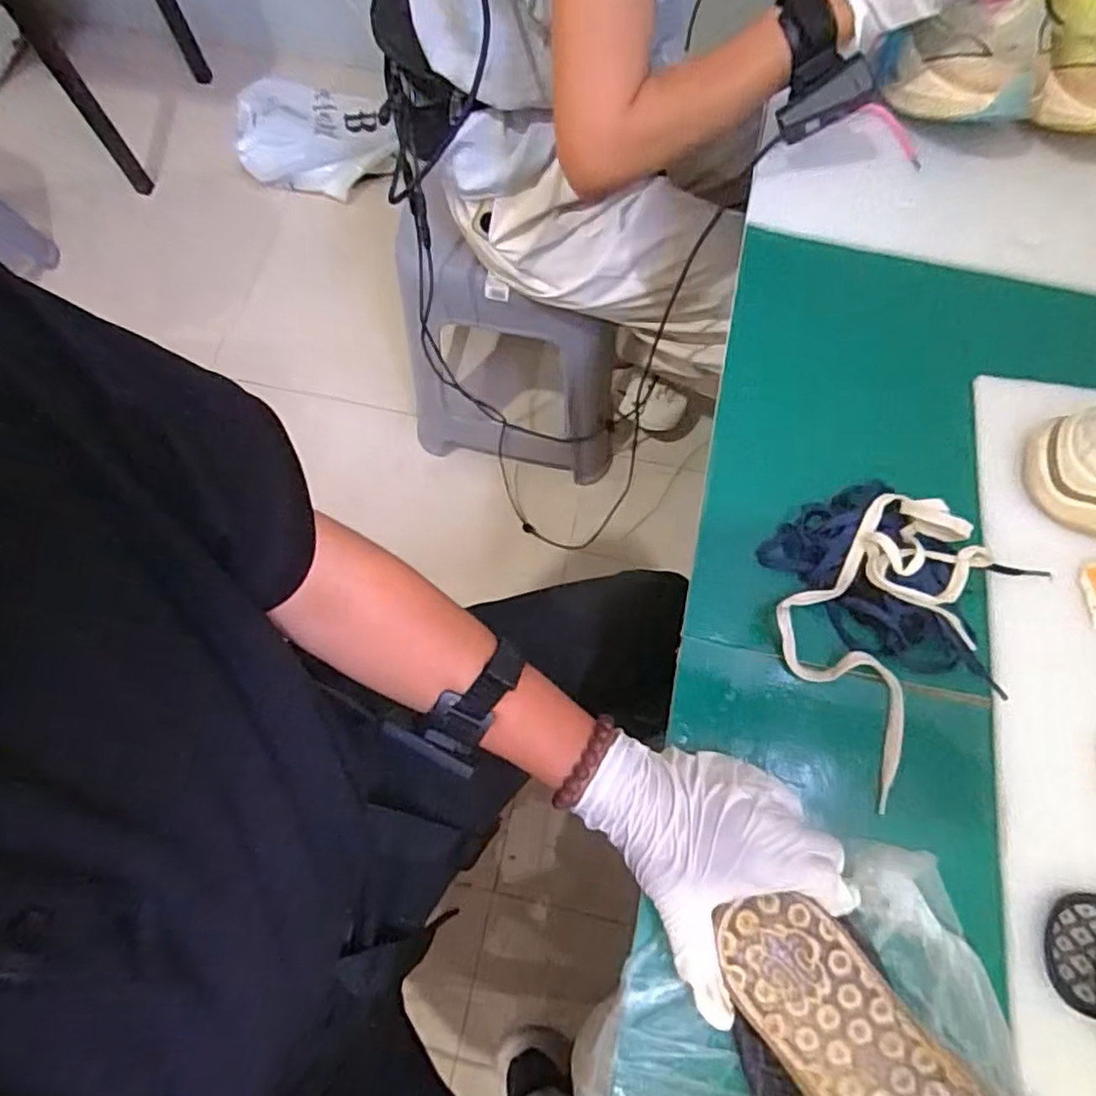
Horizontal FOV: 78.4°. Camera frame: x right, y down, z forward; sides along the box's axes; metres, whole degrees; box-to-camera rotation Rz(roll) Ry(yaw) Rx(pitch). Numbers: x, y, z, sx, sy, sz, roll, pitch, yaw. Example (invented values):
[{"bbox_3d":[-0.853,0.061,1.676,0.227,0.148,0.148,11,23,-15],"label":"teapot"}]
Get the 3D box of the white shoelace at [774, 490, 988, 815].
[{"bbox_3d":[0.222,0.053,0.444,0.117,0.052,0.177,33,75,11],"label":"white shoelace"}]

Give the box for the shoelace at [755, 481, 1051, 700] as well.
[{"bbox_3d":[0.249,0.017,0.464,0.166,0.030,0.119,41,76,12],"label":"shoelace"}]

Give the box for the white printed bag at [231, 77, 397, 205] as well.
[{"bbox_3d":[-0.509,-0.925,1.523,0.360,0.107,0.263,9,72,3],"label":"white printed bag"}]

